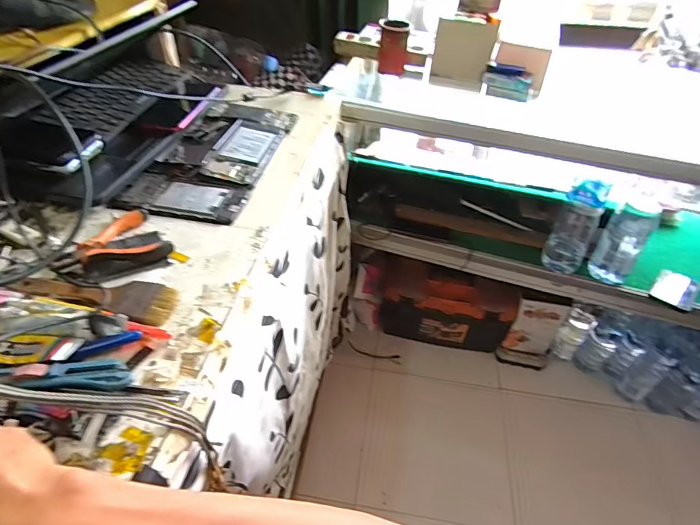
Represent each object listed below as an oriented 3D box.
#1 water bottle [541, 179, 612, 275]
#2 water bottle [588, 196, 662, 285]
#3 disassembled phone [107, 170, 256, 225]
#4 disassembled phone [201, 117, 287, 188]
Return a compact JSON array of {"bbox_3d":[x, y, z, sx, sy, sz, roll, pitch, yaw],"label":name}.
[{"bbox_3d":[0.536,-0.076,1.017,0.092,0.234,0.092,29,49,24],"label":"water bottle"},{"bbox_3d":[0.641,-0.039,1.012,0.089,0.227,0.095,27,49,23],"label":"water bottle"},{"bbox_3d":[-0.213,-0.084,0.546,0.155,0.010,0.074,9,44,6],"label":"disassembled phone"},{"bbox_3d":[-0.154,-0.166,0.623,0.079,0.016,0.150,9,44,6],"label":"disassembled phone"}]

